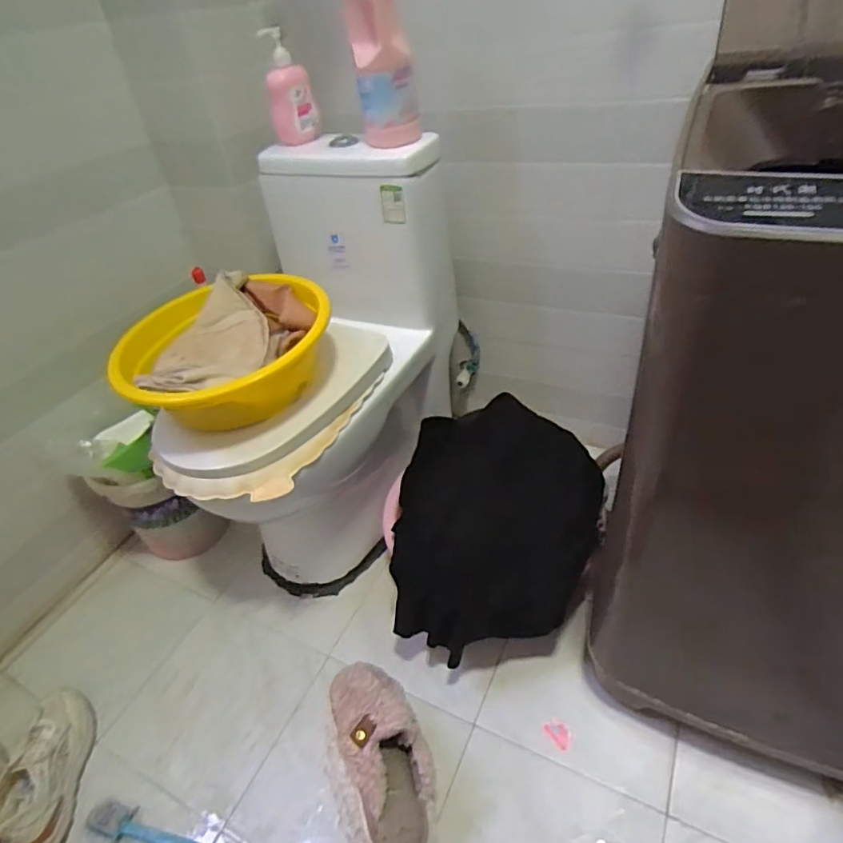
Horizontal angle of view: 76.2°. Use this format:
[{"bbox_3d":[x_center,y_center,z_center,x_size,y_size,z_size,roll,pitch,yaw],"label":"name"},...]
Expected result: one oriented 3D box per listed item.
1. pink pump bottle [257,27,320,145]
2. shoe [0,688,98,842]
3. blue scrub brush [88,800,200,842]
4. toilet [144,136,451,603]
[{"bbox_3d":[-0.248,-0.624,1.008,0.088,0.171,0.072,-14,40,-8],"label":"pink pump bottle"},{"bbox_3d":[-0.610,0.562,0.871,0.095,0.089,0.240,-9,39,-1],"label":"shoe"},{"bbox_3d":[-0.403,0.629,0.810,0.212,0.032,0.050,17,43,4],"label":"blue scrub brush"},{"bbox_3d":[-0.200,-0.058,1.035,0.343,0.718,0.597,11,43,21],"label":"toilet"}]

